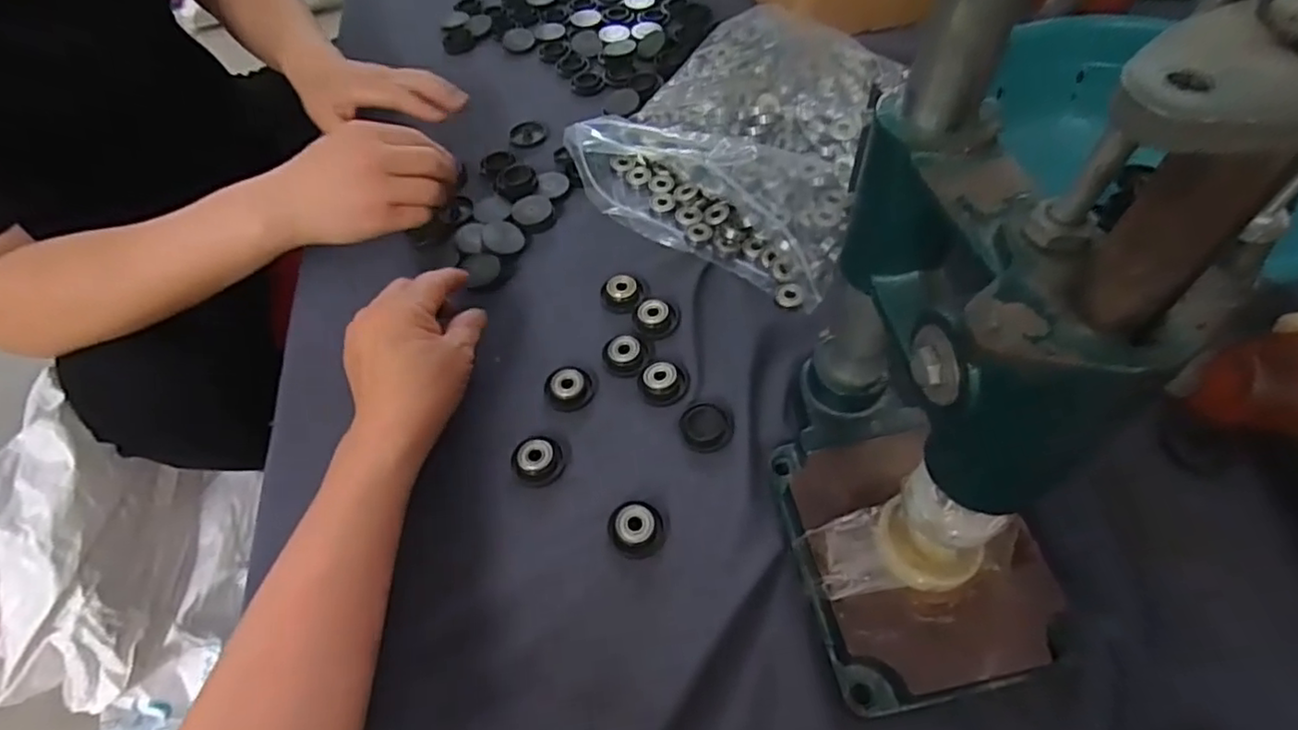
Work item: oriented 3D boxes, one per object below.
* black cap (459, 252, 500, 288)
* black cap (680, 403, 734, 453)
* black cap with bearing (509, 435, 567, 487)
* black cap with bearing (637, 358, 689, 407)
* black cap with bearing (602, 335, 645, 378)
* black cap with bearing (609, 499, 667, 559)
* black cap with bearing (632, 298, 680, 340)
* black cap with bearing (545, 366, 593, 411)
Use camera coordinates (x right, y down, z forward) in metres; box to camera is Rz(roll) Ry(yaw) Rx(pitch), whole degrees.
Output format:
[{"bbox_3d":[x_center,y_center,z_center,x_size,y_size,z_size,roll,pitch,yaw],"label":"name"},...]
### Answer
[{"bbox_3d":[-0.124,-0.071,0.477,0.026,0.009,0.028,-2,56,2],"label":"black cap"},{"bbox_3d":[0.036,0.038,0.402,0.032,0.004,0.032,-2,56,2],"label":"black cap"},{"bbox_3d":[-0.067,0.058,0.390,0.030,0.013,0.028,-2,56,2],"label":"black cap with bearing"},{"bbox_3d":[0.011,0.009,0.416,0.034,0.010,0.029,-39,62,-21],"label":"black cap with bearing"},{"bbox_3d":[-0.017,-0.007,0.431,0.027,0.011,0.028,-2,56,2],"label":"black cap with bearing"},{"bbox_3d":[-0.007,0.094,0.368,0.031,0.014,0.028,-7,55,-2],"label":"black cap with bearing"},{"bbox_3d":[0.005,-0.034,0.446,0.031,0.010,0.031,-2,56,2],"label":"black cap with bearing"},{"bbox_3d":[-0.052,0.014,0.421,0.029,0.009,0.029,-2,56,2],"label":"black cap with bearing"}]

